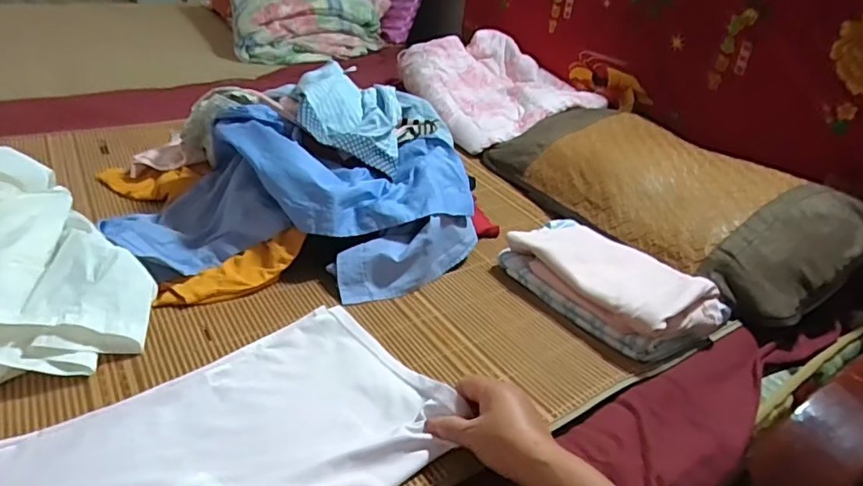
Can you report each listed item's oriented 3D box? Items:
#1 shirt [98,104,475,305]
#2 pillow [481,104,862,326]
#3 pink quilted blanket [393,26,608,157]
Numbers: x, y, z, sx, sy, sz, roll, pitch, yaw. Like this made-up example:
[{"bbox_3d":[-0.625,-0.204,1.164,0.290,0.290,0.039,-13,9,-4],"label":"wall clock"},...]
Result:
[{"bbox_3d":[-0.183,-0.071,0.807,0.497,0.147,0.274,2,33,-7],"label":"shirt"},{"bbox_3d":[0.405,-0.103,0.990,0.338,0.126,0.633,-16,39,-32],"label":"pillow"},{"bbox_3d":[0.157,-0.388,1.371,0.365,0.131,0.424,-9,36,-24],"label":"pink quilted blanket"}]

